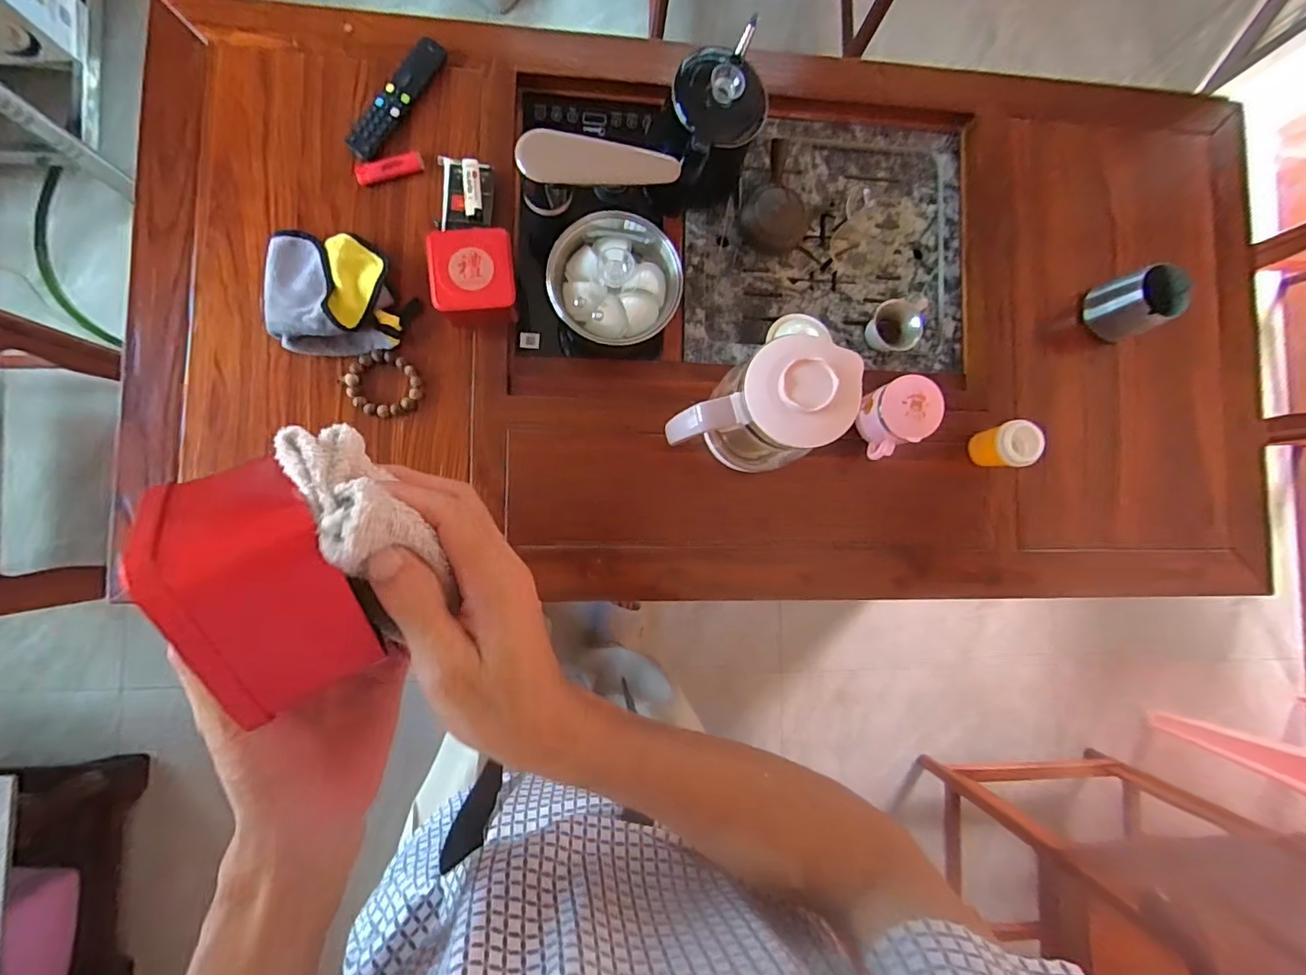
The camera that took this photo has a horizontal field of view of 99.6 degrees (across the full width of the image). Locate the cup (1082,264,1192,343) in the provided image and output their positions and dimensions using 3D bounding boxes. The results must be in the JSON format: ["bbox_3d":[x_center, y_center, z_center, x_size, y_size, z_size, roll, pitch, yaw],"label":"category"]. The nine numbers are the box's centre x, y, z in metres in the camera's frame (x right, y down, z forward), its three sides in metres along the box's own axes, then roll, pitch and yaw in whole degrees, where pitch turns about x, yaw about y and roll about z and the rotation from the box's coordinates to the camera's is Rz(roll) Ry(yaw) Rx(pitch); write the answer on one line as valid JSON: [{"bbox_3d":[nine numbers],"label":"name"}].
[{"bbox_3d":[0.676,-0.260,0.778,0.078,0.106,0.081,0,87,-6],"label":"cup"}]

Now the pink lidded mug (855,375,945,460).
[{"bbox_3d":[0.314,-0.092,0.718,0.081,0.097,0.083,0,87,-6],"label":"pink lidded mug"}]

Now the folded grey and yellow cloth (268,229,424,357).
[{"bbox_3d":[-0.380,-0.241,0.674,0.162,0.050,0.149,-6,87,-7],"label":"folded grey and yellow cloth"}]

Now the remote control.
[{"bbox_3d":[-0.328,-0.501,0.709,0.039,0.014,0.182,35,84,-3],"label":"remote control"}]

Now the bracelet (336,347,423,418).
[{"bbox_3d":[-0.337,-0.128,0.690,0.082,0.010,0.083,0,87,-6],"label":"bracelet"}]

